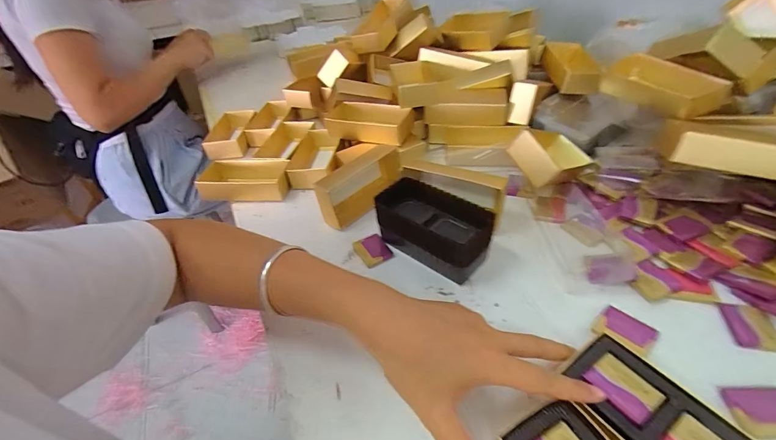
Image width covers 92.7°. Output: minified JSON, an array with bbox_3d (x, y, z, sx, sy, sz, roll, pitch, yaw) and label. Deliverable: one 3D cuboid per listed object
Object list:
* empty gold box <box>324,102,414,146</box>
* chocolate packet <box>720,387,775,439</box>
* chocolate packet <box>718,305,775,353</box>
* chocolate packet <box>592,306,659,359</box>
[{"bbox_3d":[-0.027,-0.139,0.526,0.120,0.031,0.062,12,43,21],"label":"empty gold box"},{"bbox_3d":[0.256,0.130,0.251,0.042,0.004,0.032,-3,42,5],"label":"chocolate packet"},{"bbox_3d":[0.289,0.086,0.295,0.031,0.006,0.039,0,42,8],"label":"chocolate packet"},{"bbox_3d":[0.194,0.090,0.303,0.032,0.004,0.041,-36,49,-28],"label":"chocolate packet"}]

